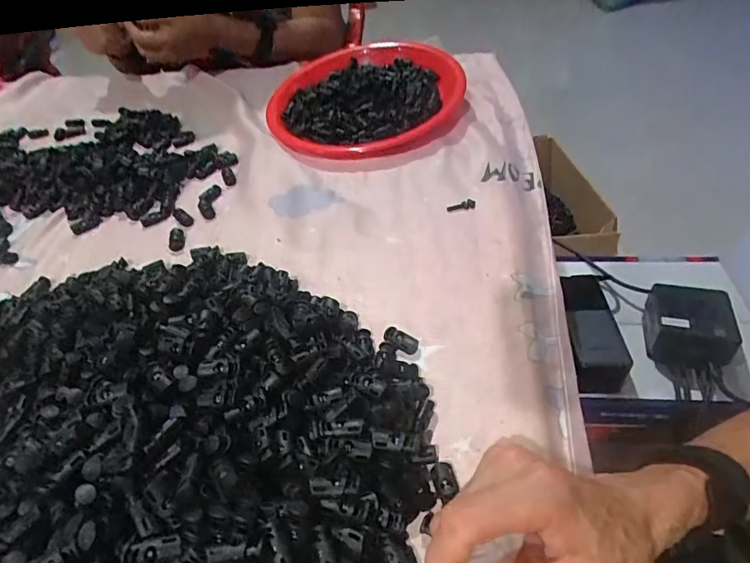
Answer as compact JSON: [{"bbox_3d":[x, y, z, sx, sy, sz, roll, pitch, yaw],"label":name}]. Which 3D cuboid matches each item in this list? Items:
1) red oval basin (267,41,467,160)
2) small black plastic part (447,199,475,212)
[{"bbox_3d":[-0.019,-0.272,0.698,0.267,0.057,0.314,4,45,12],"label":"red oval basin"},{"bbox_3d":[0.090,-0.080,0.509,0.030,0.006,0.010,-9,43,-2],"label":"small black plastic part"}]

